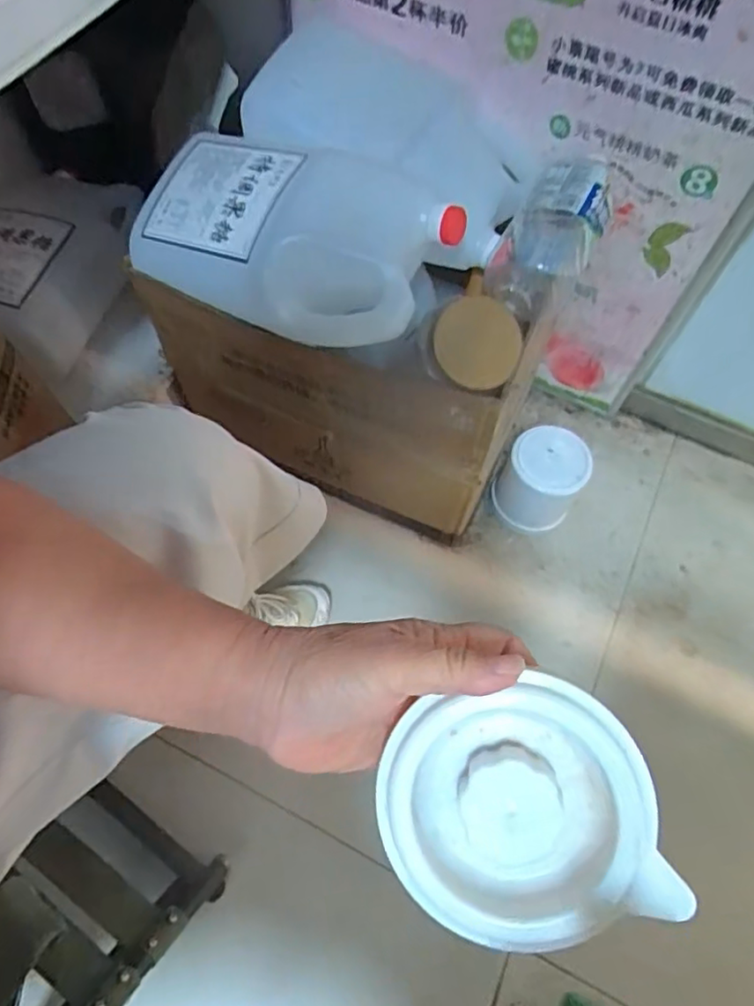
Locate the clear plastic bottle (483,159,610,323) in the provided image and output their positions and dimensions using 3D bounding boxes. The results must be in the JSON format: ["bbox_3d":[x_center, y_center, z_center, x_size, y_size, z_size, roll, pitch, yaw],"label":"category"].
[{"bbox_3d":[0.189,-0.290,0.662,0.093,0.077,0.188,32,87,13],"label":"clear plastic bottle"}]

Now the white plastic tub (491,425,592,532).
[{"bbox_3d":[0.242,-0.035,0.895,0.107,0.140,0.109,1,64,-1],"label":"white plastic tub"}]

